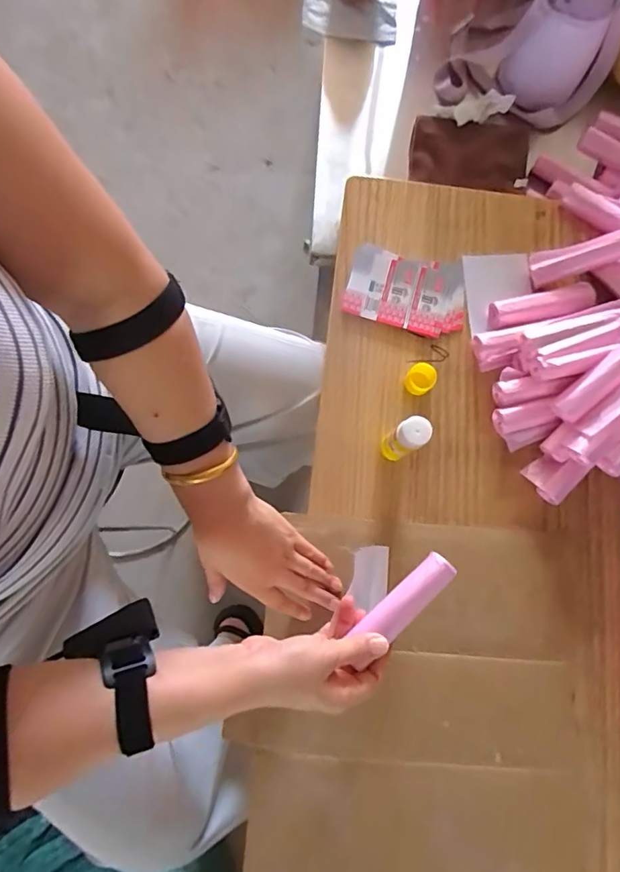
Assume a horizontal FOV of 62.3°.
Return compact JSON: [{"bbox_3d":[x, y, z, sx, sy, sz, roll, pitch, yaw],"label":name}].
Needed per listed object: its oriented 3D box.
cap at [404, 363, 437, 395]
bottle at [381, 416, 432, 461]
[{"bbox_3d":[0.121,-0.061,0.564,0.029,0.016,0.035,34,81,4],"label":"cap"},{"bbox_3d":[0.094,0.005,0.516,0.030,0.107,0.028,0,80,-2],"label":"bottle"}]

